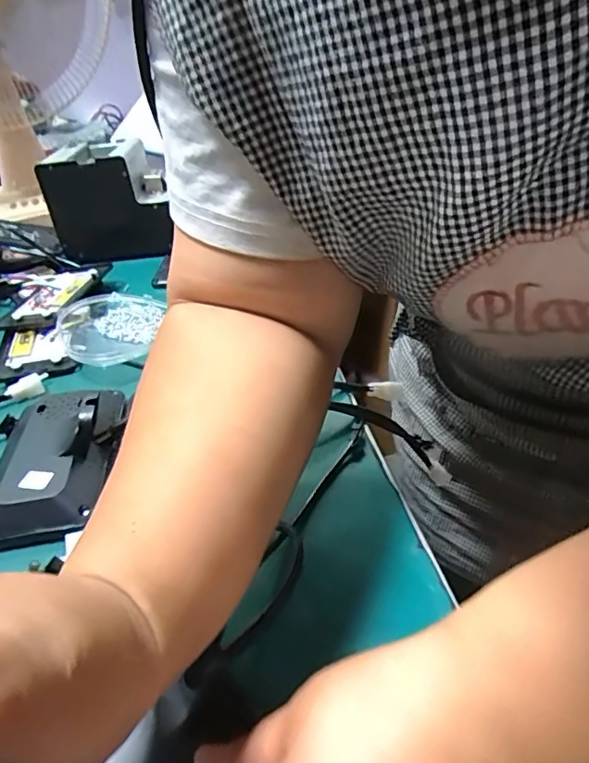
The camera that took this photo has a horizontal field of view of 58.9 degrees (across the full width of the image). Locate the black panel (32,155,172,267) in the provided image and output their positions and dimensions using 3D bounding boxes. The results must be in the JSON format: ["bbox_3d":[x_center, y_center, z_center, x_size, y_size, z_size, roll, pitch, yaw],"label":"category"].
[{"bbox_3d":[-0.287,-0.265,0.816,0.012,0.149,0.220,11,24,31],"label":"black panel"}]

